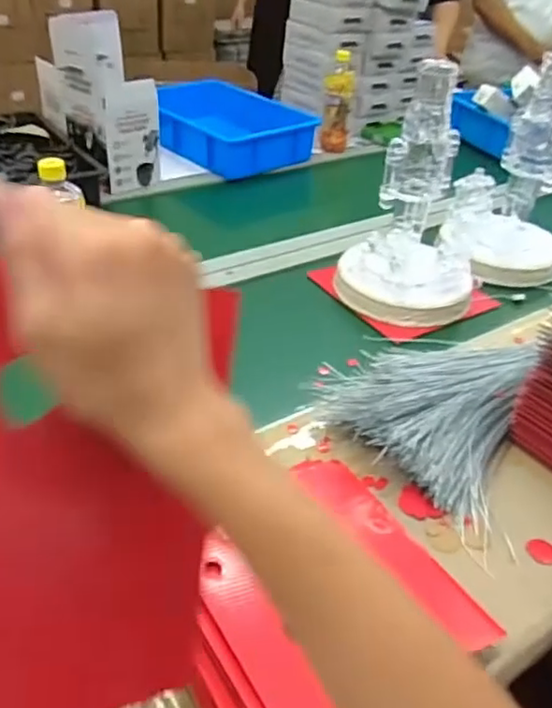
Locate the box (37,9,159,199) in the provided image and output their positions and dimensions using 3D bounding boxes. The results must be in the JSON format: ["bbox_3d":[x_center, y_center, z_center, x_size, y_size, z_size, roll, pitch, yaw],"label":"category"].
[{"bbox_3d":[-0.349,-0.503,1.239,0.151,0.274,0.258,-20,43,-29],"label":"box"}]

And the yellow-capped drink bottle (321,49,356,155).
[{"bbox_3d":[0.145,-0.583,1.472,0.073,0.200,0.091,5,37,1],"label":"yellow-capped drink bottle"}]

